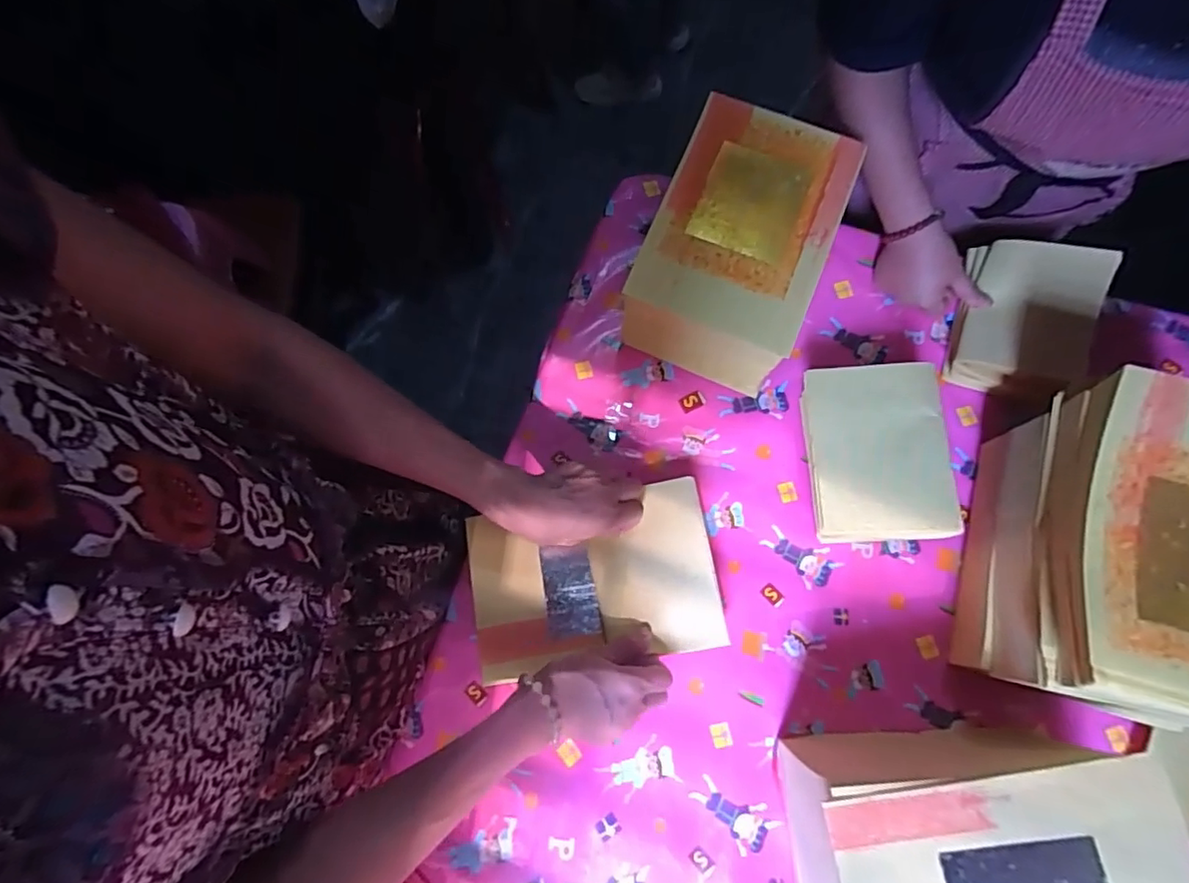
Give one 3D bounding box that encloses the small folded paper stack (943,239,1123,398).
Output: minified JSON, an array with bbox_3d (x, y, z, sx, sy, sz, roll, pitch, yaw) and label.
[{"bbox_3d":[0.447,-0.132,0.608,0.124,0.050,0.162,19,86,31],"label":"small folded paper stack"}]

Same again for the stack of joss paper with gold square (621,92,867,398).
[{"bbox_3d":[0.138,-0.185,0.608,0.159,0.162,0.223,22,78,3],"label":"stack of joss paper with gold square"}]

